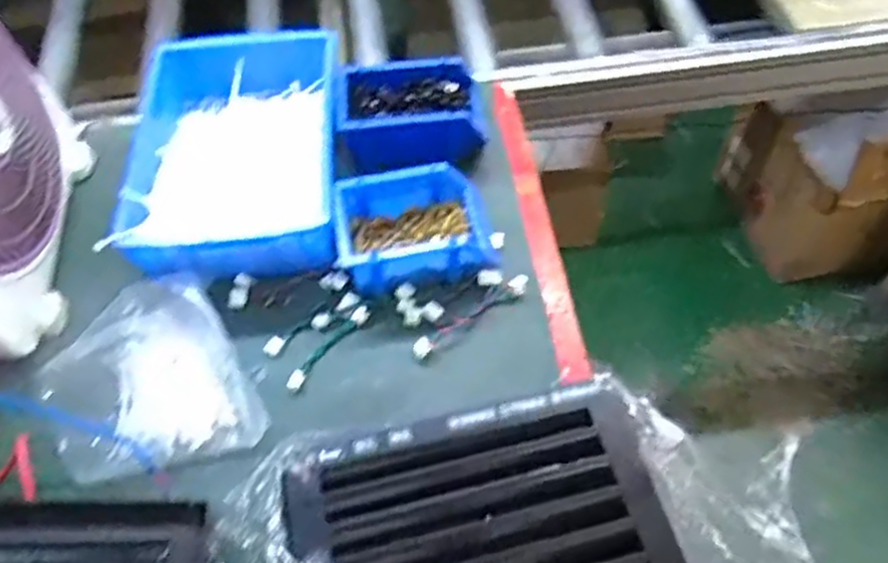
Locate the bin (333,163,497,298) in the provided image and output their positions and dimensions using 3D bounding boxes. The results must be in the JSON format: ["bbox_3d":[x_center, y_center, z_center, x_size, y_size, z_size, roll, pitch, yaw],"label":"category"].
[{"bbox_3d":[-0.028,-0.052,0.714,0.150,0.057,0.115,-5,56,1],"label":"bin"}]

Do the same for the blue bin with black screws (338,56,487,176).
[{"bbox_3d":[-0.036,-0.186,0.803,0.146,0.063,0.124,-7,56,-1],"label":"blue bin with black screws"}]

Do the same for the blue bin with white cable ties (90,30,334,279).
[{"bbox_3d":[-0.216,-0.133,0.782,0.214,0.097,0.295,-5,56,1],"label":"blue bin with white cable ties"}]

